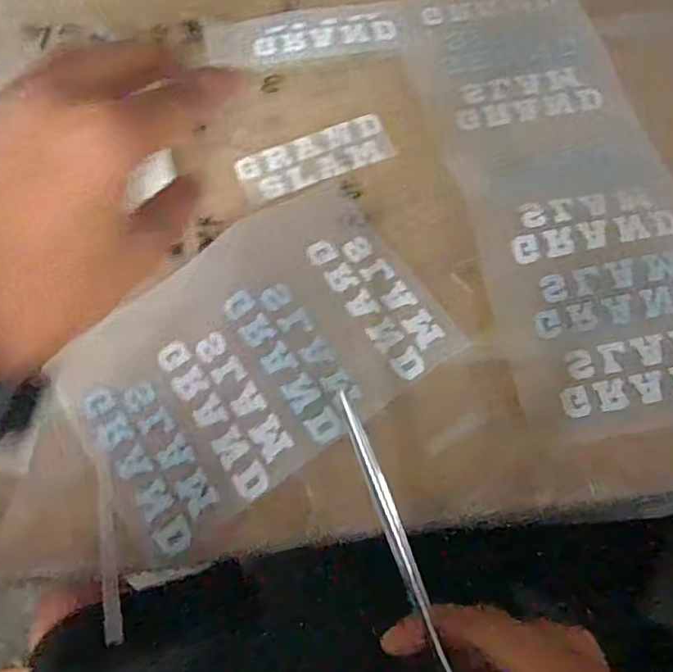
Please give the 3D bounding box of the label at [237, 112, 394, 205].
[{"bbox_3d":[-0.013,-0.102,0.342,0.088,0.004,0.033,-22,71,-8],"label":"label"}]

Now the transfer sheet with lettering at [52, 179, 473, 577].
[{"bbox_3d":[-0.040,0.006,0.294,0.182,0.009,0.121,-34,73,-12],"label":"transfer sheet with lettering"}]

